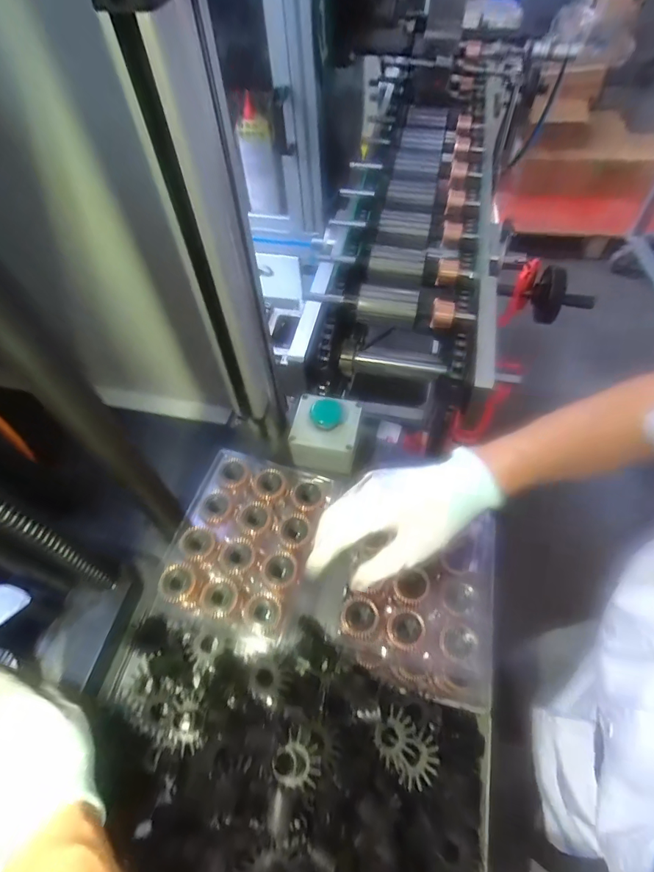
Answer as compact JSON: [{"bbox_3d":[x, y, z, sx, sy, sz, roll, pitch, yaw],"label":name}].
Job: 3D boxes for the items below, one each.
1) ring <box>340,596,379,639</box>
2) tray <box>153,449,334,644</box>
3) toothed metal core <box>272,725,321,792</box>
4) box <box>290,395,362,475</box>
[{"bbox_3d":[0.033,0.180,0.447,0.037,0.009,0.039,-2,79,9],"label":"ring"},{"bbox_3d":[-0.088,0.111,0.488,0.150,0.036,0.189,13,58,10],"label":"tray"},{"bbox_3d":[-0.023,0.264,0.368,0.036,0.025,0.040,13,58,10],"label":"toothed metal core"},{"bbox_3d":[0.002,-0.006,0.558,0.084,0.066,0.081,11,58,9],"label":"box"}]

